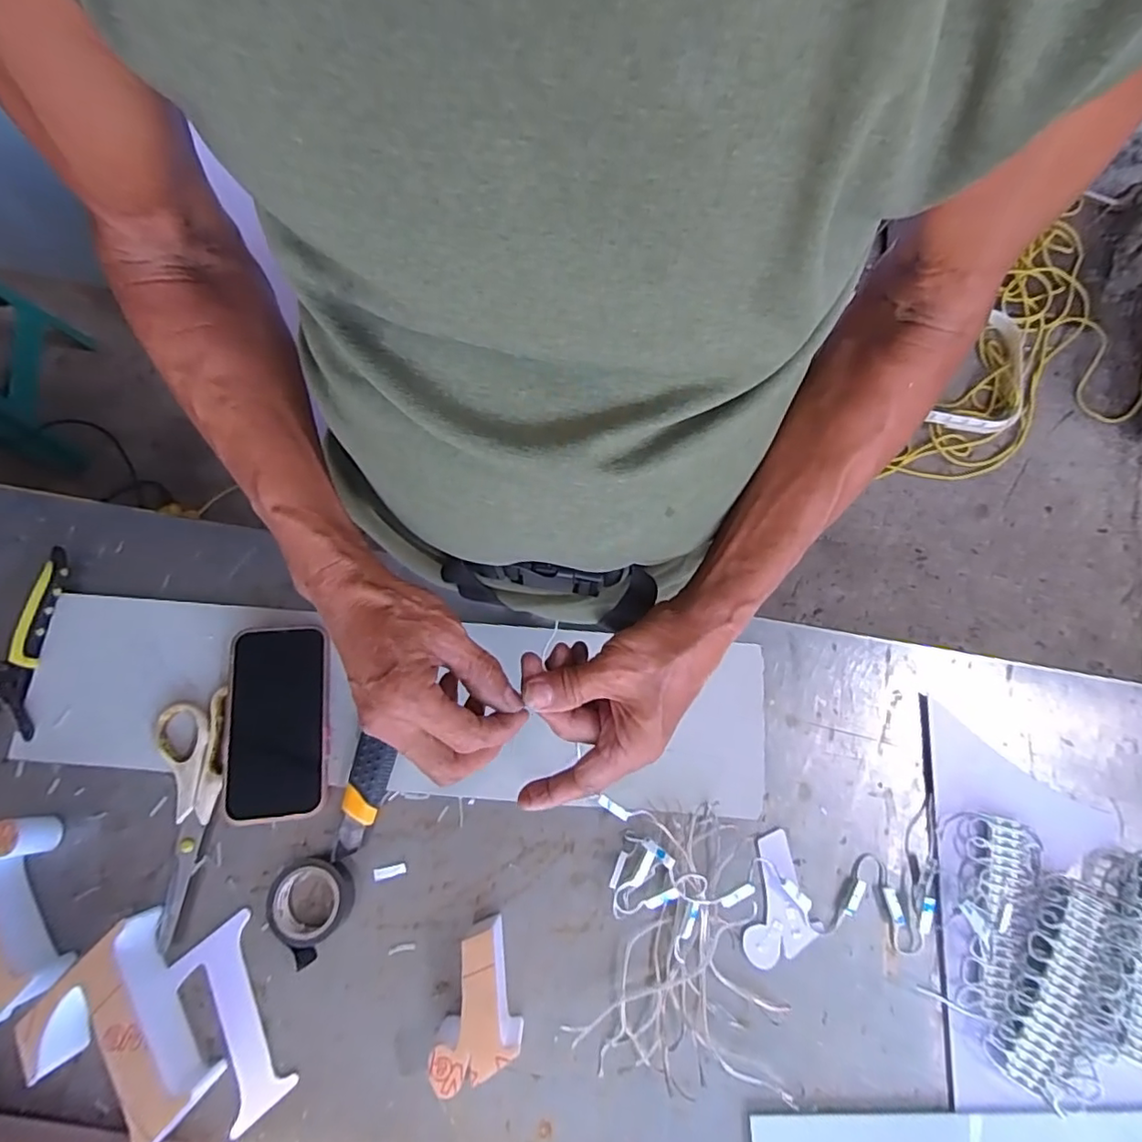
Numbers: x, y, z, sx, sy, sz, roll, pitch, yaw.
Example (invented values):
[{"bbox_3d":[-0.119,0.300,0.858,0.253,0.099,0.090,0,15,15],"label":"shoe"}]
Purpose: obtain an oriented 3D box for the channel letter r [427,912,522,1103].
[{"bbox_3d":[-0.072,0.305,0.420,0.057,0.046,0.084,-15,76,-3],"label":"channel letter r"}]

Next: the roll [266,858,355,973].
[{"bbox_3d":[-0.196,0.248,0.445,0.059,0.019,0.064,0,76,0],"label":"roll"}]

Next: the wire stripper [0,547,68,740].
[{"bbox_3d":[-0.476,0.068,0.496,0.131,0.013,0.144,-27,77,-6],"label":"wire stripper"}]

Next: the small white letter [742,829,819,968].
[{"bbox_3d":[0.151,0.250,0.452,0.055,0.005,0.084,-13,76,-3],"label":"small white letter"}]

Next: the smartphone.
[{"bbox_3d":[-0.237,0.120,0.475,0.080,0.014,0.149,-3,74,-10],"label":"smartphone"}]

